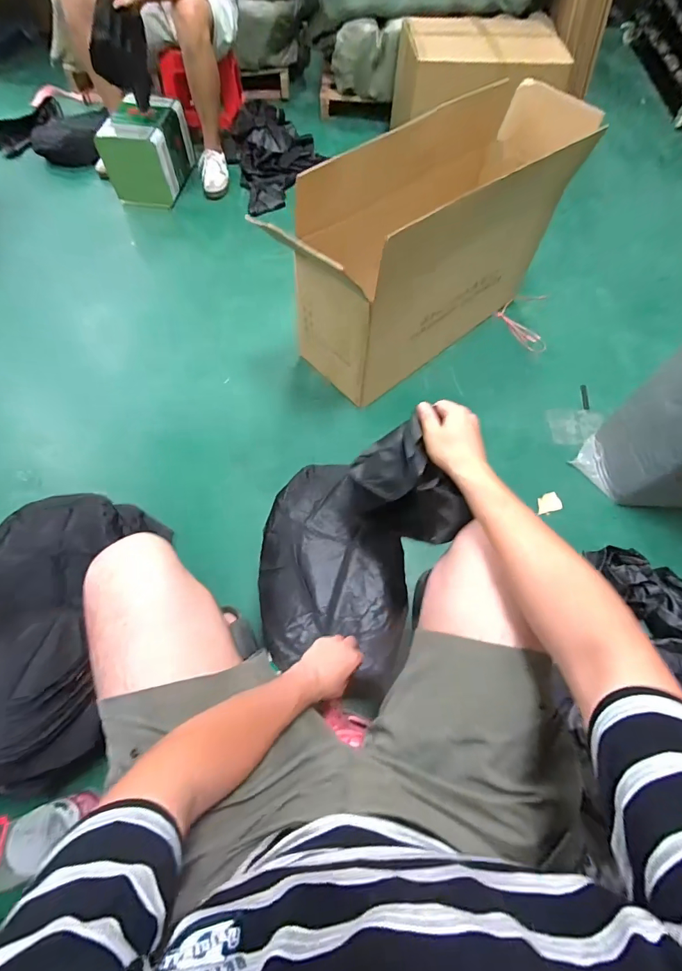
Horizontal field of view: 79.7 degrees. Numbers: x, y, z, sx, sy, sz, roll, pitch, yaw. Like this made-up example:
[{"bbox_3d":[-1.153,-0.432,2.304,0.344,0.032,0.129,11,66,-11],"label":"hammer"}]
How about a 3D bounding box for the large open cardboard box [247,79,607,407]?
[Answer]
[{"bbox_3d":[0.257,-0.684,1.208,0.920,0.484,0.339,-38,70,-19],"label":"large open cardboard box"}]

